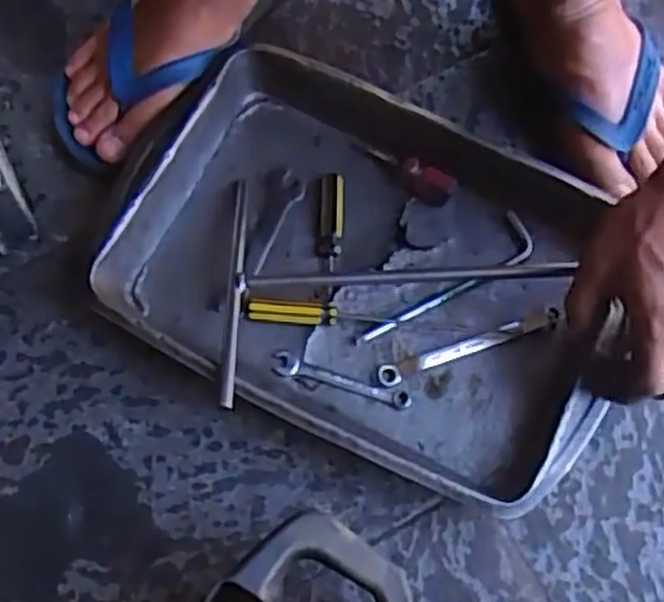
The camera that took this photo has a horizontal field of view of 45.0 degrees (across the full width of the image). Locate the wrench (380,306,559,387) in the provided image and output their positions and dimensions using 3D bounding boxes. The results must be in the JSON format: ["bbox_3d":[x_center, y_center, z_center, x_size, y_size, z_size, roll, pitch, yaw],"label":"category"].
[{"bbox_3d":[0.099,0.033,0.582,0.137,0.007,0.015,-18,73,-8],"label":"wrench"}]

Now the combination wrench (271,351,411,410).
[{"bbox_3d":[0.007,0.057,0.573,0.100,0.005,0.017,16,71,4],"label":"combination wrench"}]

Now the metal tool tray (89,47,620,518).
[{"bbox_3d":[0.024,-0.026,0.578,0.341,0.049,0.250,24,72,6],"label":"metal tool tray"}]

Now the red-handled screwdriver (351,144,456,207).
[{"bbox_3d":[0.054,-0.101,0.619,0.085,0.019,0.022,29,73,8],"label":"red-handled screwdriver"}]

